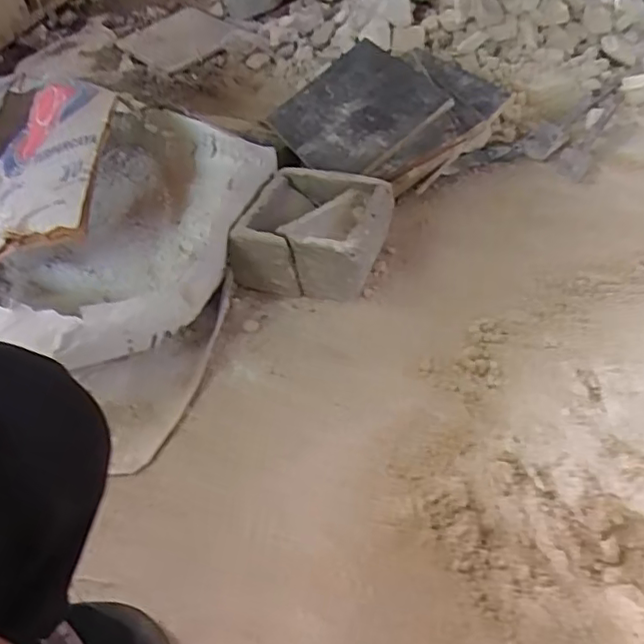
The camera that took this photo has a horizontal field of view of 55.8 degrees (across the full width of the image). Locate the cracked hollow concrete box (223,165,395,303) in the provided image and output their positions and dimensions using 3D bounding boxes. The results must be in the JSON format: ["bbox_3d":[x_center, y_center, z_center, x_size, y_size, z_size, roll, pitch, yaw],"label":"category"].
[{"bbox_3d":[-0.009,-0.138,0.946,0.213,0.109,0.195,8,50,11],"label":"cracked hollow concrete box"}]

